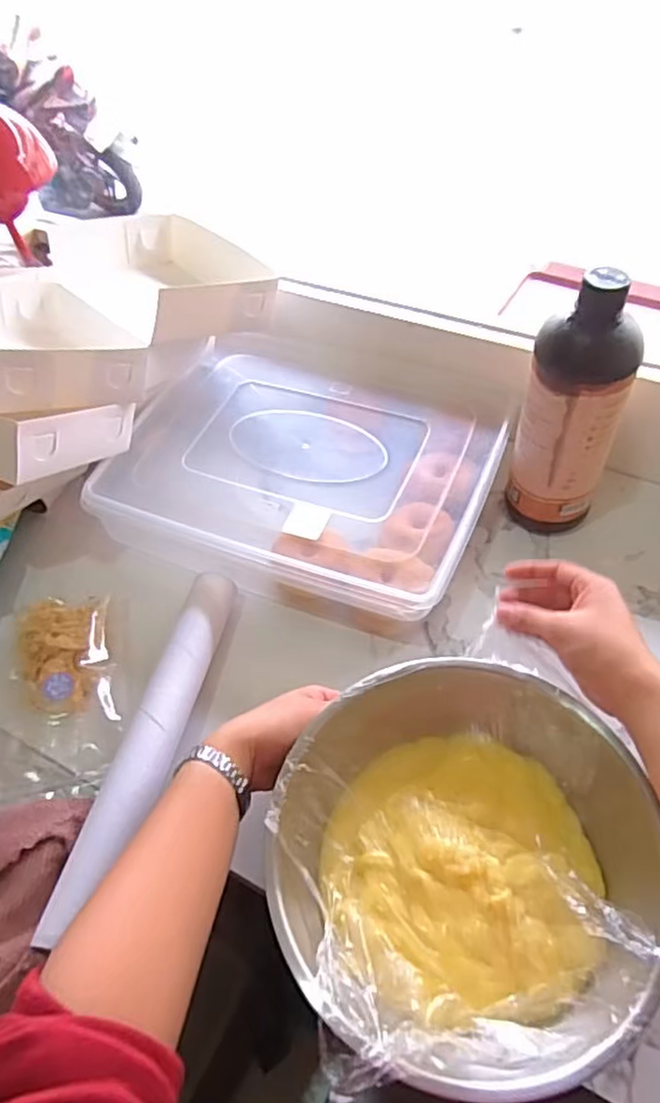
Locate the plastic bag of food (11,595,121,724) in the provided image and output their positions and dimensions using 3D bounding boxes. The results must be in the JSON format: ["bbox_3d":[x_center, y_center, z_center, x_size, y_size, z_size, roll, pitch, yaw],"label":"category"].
[{"bbox_3d":[-0.240,0.097,0.597,0.084,0.029,0.120,-15,52,-6],"label":"plastic bag of food"}]

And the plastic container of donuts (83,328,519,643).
[{"bbox_3d":[-0.018,-0.085,0.678,0.350,0.069,0.289,18,56,18],"label":"plastic container of donuts"}]

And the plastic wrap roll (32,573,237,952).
[{"bbox_3d":[-0.137,0.146,0.532,0.042,0.039,0.302,8,54,12],"label":"plastic wrap roll"}]

